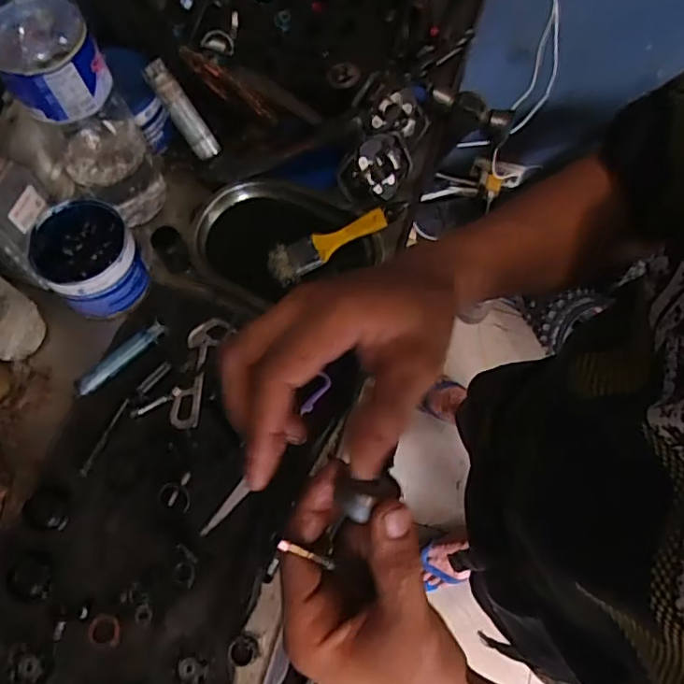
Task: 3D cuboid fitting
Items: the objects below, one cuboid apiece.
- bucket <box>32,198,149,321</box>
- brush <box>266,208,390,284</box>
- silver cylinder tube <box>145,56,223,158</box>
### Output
[{"bbox_3d":[-0.272,-0.089,0.616,0.097,0.072,0.102,-1,69,2],"label":"bucket"},{"bbox_3d":[-0.017,-0.113,0.647,0.142,0.024,0.041,-24,70,9],"label":"brush"},{"bbox_3d":[-0.182,-0.264,0.652,0.027,0.115,0.019,-43,36,-13],"label":"silver cylinder tube"}]

